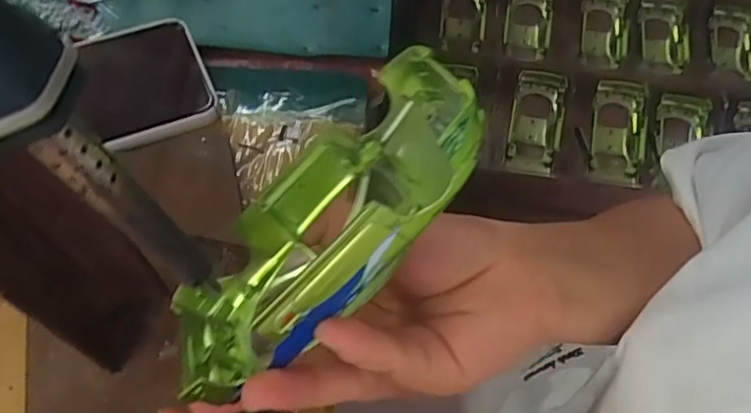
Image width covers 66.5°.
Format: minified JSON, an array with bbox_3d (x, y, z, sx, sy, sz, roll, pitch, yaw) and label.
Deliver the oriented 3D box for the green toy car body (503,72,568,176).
[{"bbox_3d":[0.176,-0.091,0.625,0.055,0.028,0.117,12,82,4],"label":"green toy car body"}]

